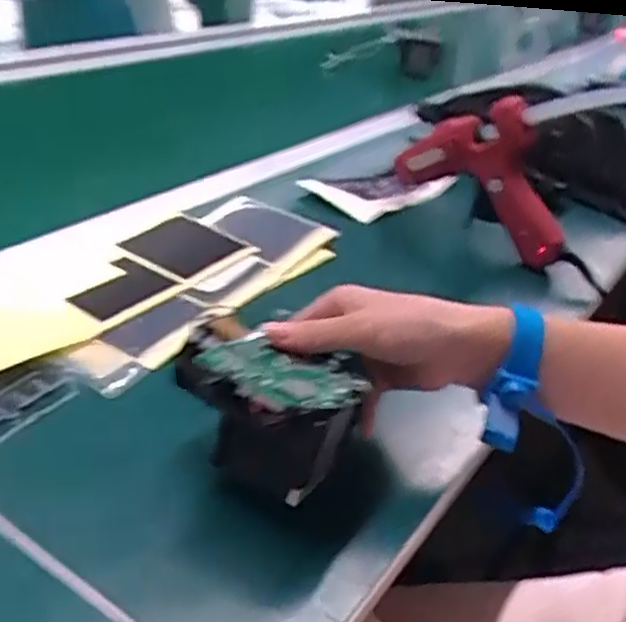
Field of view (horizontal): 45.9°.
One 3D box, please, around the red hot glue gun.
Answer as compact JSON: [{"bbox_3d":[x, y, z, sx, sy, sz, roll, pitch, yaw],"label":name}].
[{"bbox_3d":[0.165,-0.129,0.701,0.055,0.126,0.185,-21,41,-37],"label":"red hot glue gun"}]

